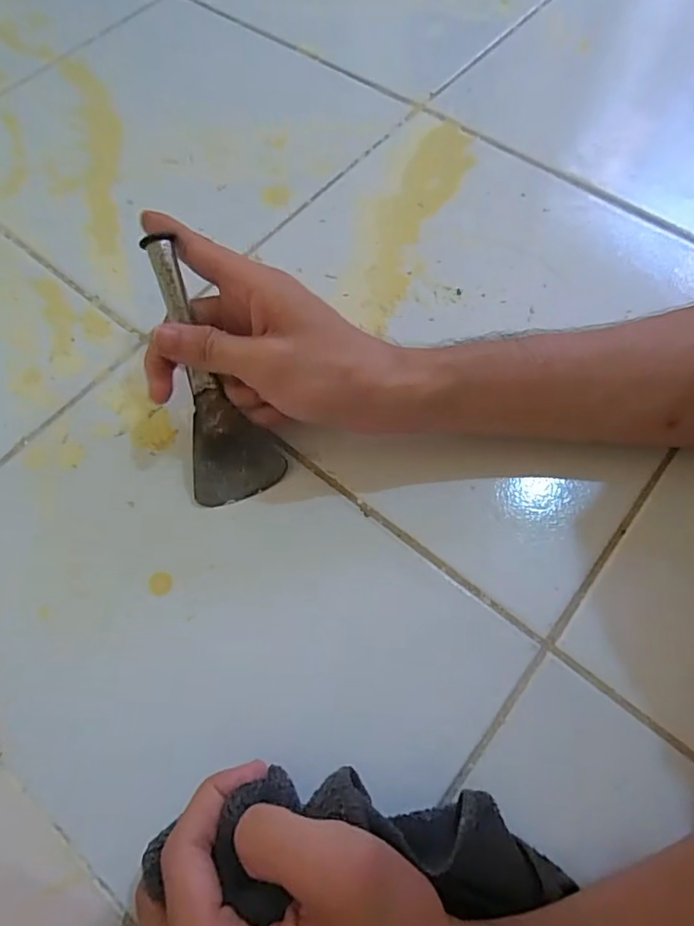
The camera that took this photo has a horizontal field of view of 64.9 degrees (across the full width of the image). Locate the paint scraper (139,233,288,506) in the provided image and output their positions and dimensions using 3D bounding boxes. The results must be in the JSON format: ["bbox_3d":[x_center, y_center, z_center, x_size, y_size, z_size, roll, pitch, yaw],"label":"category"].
[{"bbox_3d":[-0.074,-0.047,0.289,0.048,0.010,0.140,-17,104,-6],"label":"paint scraper"}]

